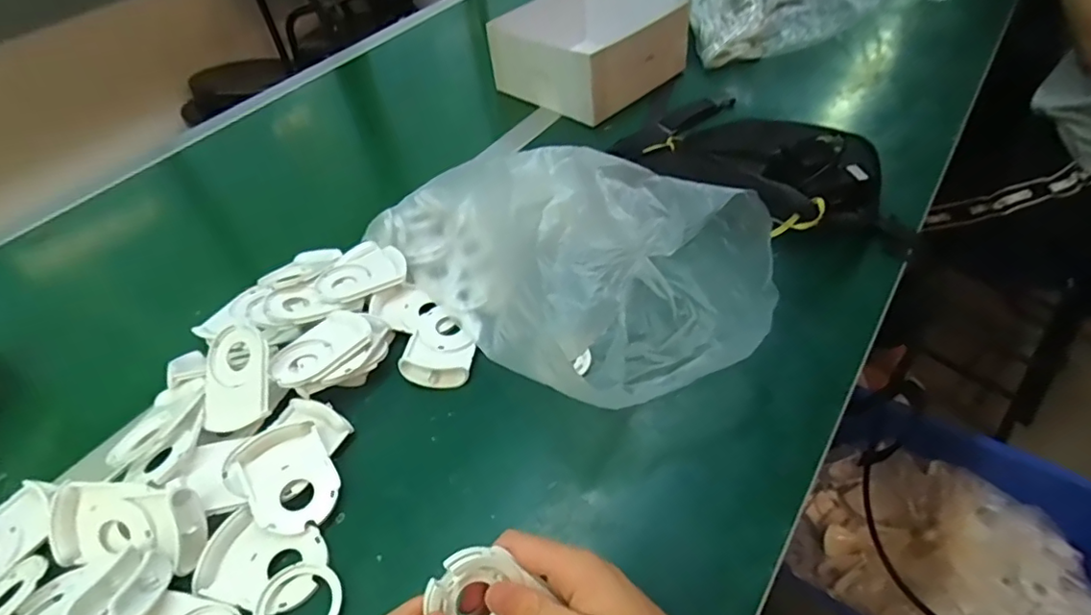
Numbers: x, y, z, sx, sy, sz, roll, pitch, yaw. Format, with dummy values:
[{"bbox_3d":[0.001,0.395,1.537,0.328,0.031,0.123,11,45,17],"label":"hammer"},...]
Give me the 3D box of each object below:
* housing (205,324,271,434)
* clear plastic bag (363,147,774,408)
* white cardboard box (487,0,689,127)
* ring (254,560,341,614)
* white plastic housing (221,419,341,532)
[{"bbox_3d":[-0.246,0.056,0.453,0.058,0.020,0.083,-17,69,7],"label":"housing"},{"bbox_3d":[0.009,-0.063,0.490,0.196,0.119,0.352,-36,53,-25],"label":"clear plastic bag"},{"bbox_3d":[0.063,-0.376,0.804,0.234,0.083,0.222,-37,53,-26],"label":"white cardboard box"},{"bbox_3d":[-0.158,0.187,0.357,0.052,0.010,0.049,-4,46,4],"label":"ring"},{"bbox_3d":[-0.192,0.125,0.410,0.068,0.023,0.084,-30,50,-20],"label":"white plastic housing"}]

